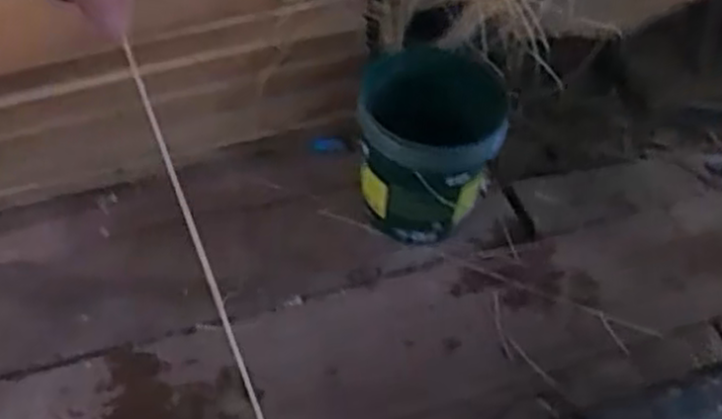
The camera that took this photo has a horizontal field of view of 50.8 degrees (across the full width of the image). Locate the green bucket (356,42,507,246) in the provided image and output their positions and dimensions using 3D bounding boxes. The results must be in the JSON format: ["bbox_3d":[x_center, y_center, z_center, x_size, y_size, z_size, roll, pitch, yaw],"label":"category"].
[{"bbox_3d":[0.145,-0.147,1.626,0.278,0.290,0.363,14,53,5],"label":"green bucket"}]

